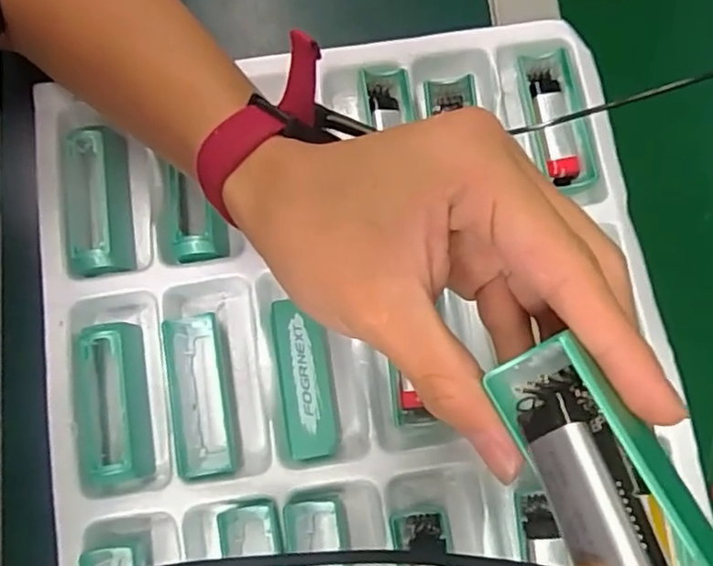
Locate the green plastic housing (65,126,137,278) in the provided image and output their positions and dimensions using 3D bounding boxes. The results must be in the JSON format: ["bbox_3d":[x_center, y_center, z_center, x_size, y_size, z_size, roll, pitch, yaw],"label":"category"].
[{"bbox_3d":[-0.142,-0.043,0.342,0.031,0.023,0.080,-8,80,-1],"label":"green plastic housing"}]

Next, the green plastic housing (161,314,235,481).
[{"bbox_3d":[-0.081,0.058,0.324,0.027,0.019,0.080,-10,80,-1],"label":"green plastic housing"}]

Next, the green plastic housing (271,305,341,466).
[{"bbox_3d":[-0.027,0.050,0.325,0.028,0.024,0.077,-8,80,-1],"label":"green plastic housing"}]

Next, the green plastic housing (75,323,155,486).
[{"bbox_3d":[-0.124,0.062,0.323,0.030,0.022,0.078,-10,80,-1],"label":"green plastic housing"}]

